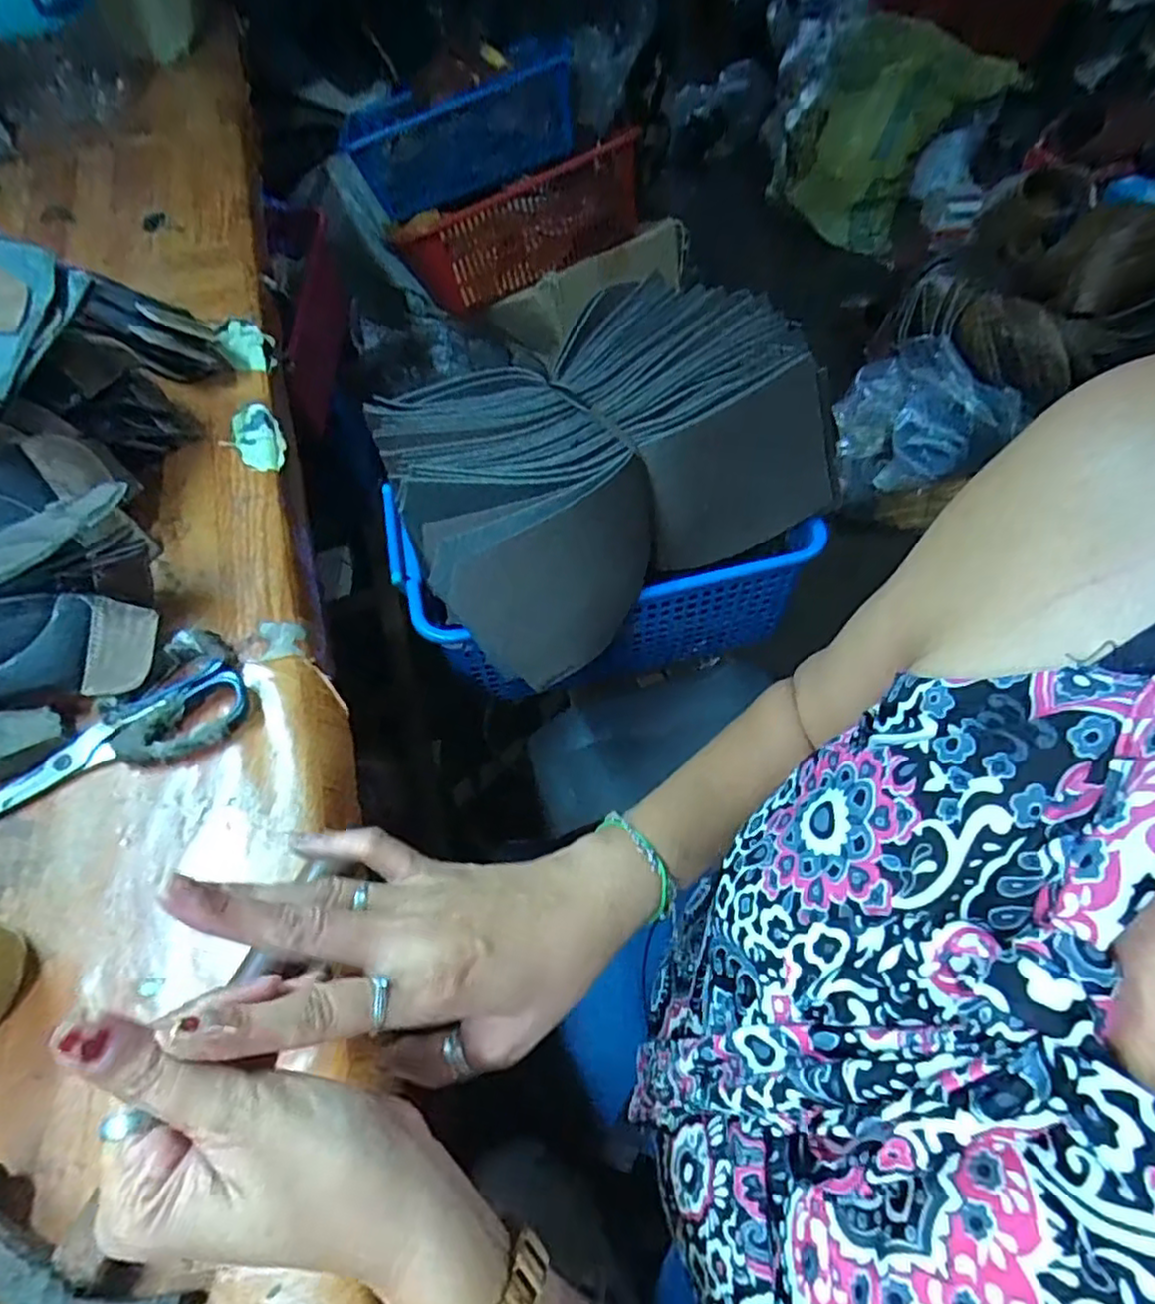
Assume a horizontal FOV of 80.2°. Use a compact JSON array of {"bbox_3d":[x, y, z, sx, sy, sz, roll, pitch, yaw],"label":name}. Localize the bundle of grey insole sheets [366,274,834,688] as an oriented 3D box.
[{"bbox_3d":[0.029,-0.195,0.677,0.409,0.151,0.319,-25,58,-14],"label":"bundle of grey insole sheets"}]

